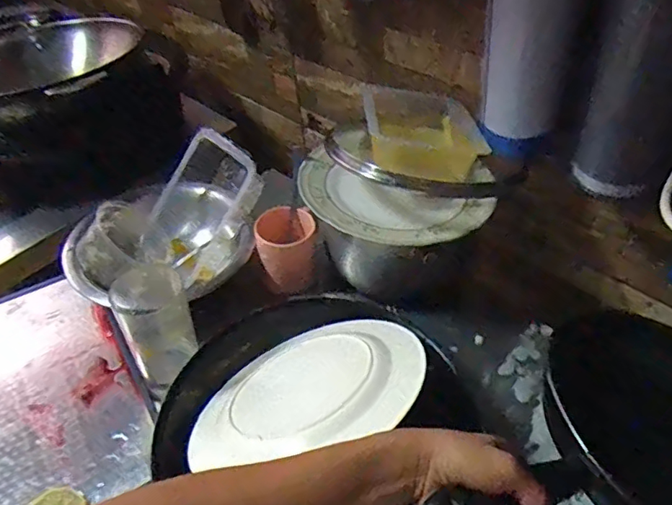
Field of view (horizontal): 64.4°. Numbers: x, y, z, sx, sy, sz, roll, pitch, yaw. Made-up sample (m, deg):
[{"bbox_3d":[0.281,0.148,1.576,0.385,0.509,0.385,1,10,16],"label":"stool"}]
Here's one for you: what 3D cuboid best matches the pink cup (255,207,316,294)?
[{"bbox_3d":[-0.064,-0.004,0.718,0.074,0.086,0.081,-3,47,3],"label":"pink cup"}]

